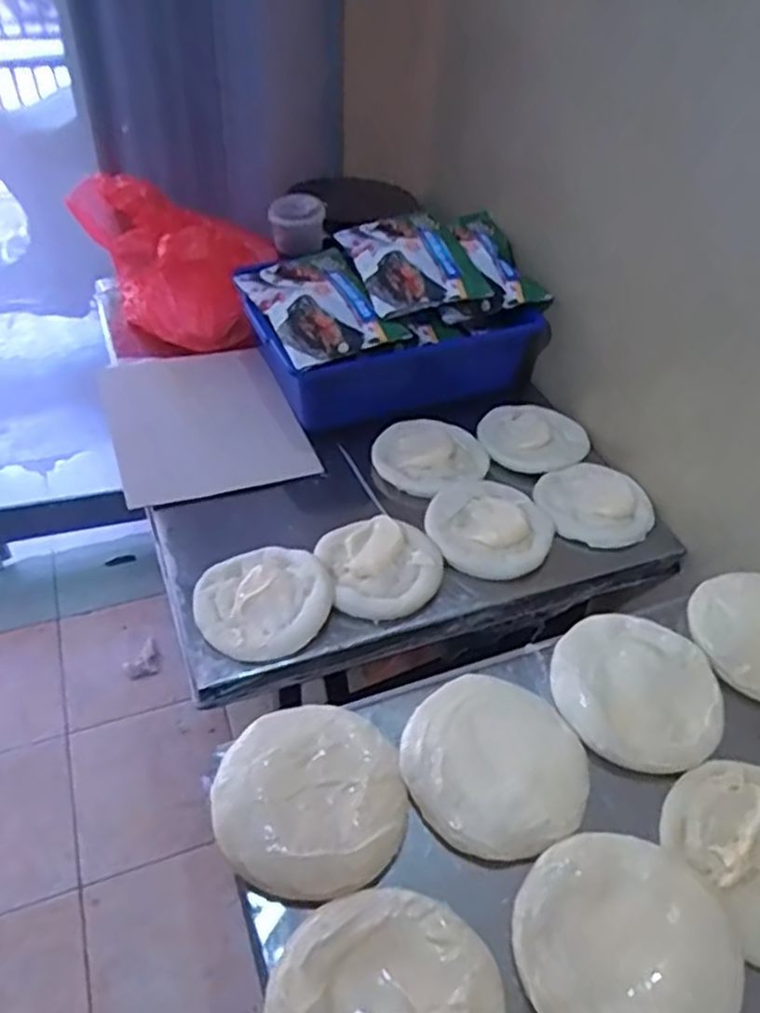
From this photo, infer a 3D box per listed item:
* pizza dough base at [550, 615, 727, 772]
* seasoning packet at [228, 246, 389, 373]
[{"bbox_3d":[0.227,0.155,0.653,0.142,0.011,0.146,2,44,-2],"label":"pizza dough base"},{"bbox_3d":[-0.089,-0.289,1.031,0.155,0.030,0.245,-24,53,-14],"label":"seasoning packet"}]

